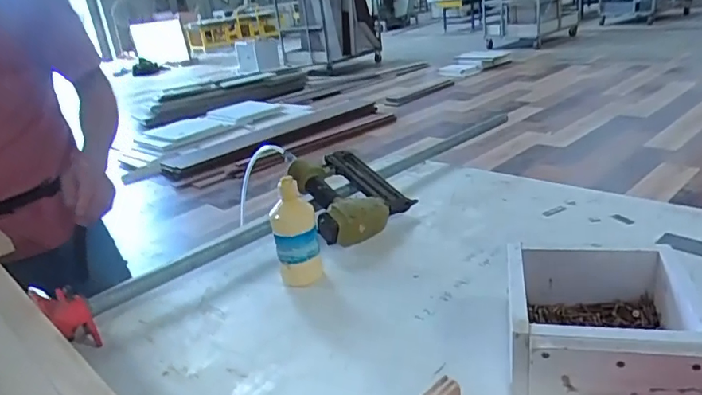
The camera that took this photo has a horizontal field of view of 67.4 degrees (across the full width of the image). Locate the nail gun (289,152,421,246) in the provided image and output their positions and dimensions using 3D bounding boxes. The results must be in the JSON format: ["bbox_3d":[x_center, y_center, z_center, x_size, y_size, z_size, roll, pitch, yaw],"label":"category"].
[{"bbox_3d":[0.004,-0.008,1.046,0.207,0.112,0.247,-14,24,-17],"label":"nail gun"}]

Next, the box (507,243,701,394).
[{"bbox_3d":[0.283,0.149,0.604,0.189,0.098,0.199,0,24,16],"label":"box"}]

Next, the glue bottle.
[{"bbox_3d":[-0.088,0.058,0.837,0.071,0.165,0.059,-8,23,-4],"label":"glue bottle"}]

